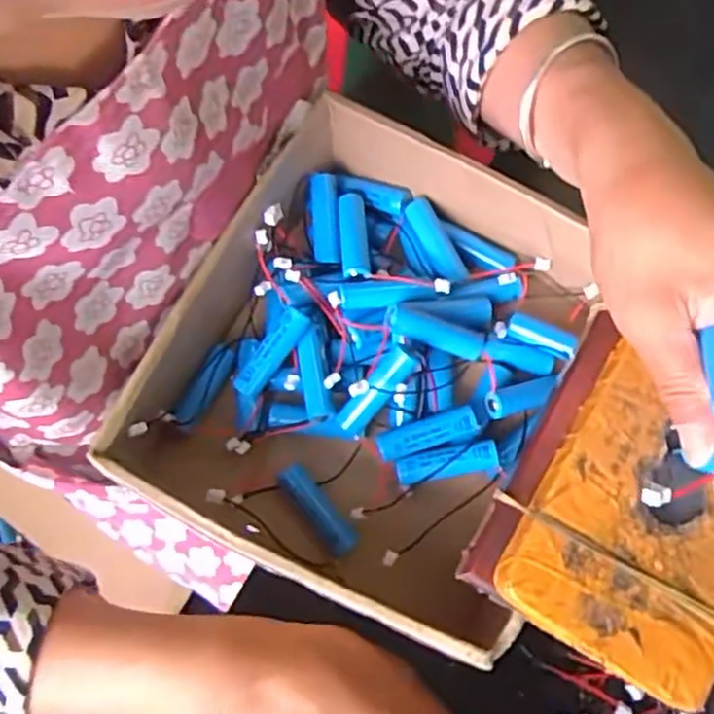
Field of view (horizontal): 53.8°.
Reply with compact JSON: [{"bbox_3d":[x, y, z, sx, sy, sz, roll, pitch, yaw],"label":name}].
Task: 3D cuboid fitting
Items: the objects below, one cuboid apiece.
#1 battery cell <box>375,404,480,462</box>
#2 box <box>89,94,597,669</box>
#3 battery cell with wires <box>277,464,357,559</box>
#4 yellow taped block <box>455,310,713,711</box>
[{"bbox_3d":[0.033,0.038,0.341,0.048,0.012,0.014,-18,77,-7],"label":"battery cell"},{"bbox_3d":[0.013,0.005,0.338,0.186,0.069,0.205,26,75,4],"label":"box"},{"bbox_3d":[-0.019,0.074,0.340,0.015,0.011,0.049,-38,80,-11],"label":"battery cell with wires"},{"bbox_3d":[0.106,0.059,0.268,0.091,0.024,0.113,31,76,6],"label":"yellow taped block"}]

